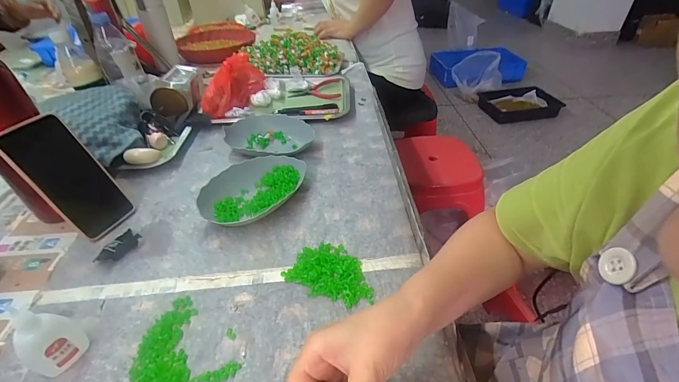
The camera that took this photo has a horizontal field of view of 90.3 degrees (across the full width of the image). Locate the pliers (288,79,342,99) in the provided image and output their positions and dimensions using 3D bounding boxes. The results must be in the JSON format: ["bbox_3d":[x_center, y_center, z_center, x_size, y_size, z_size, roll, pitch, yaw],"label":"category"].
[{"bbox_3d":[-0.060,-0.235,0.790,0.121,0.017,0.082,-4,40,-1],"label":"pliers"}]

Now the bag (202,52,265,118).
[{"bbox_3d":[-0.224,-0.237,0.730,0.056,0.081,0.178,16,44,21],"label":"bag"}]

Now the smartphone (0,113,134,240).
[{"bbox_3d":[-0.356,-0.017,0.449,0.014,0.161,0.076,-7,33,35],"label":"smartphone"}]

